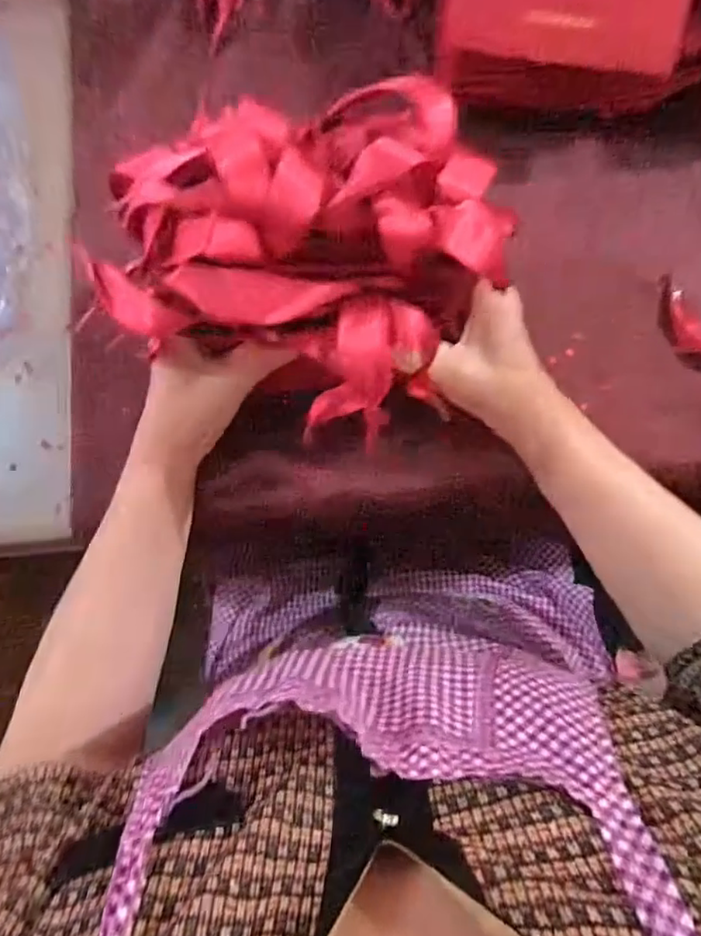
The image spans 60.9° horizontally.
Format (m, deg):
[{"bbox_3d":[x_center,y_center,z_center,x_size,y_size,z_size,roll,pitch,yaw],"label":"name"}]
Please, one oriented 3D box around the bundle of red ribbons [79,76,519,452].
[{"bbox_3d":[-0.017,-0.103,0.281,0.157,0.099,0.146,29,90,4],"label":"bundle of red ribbons"}]

